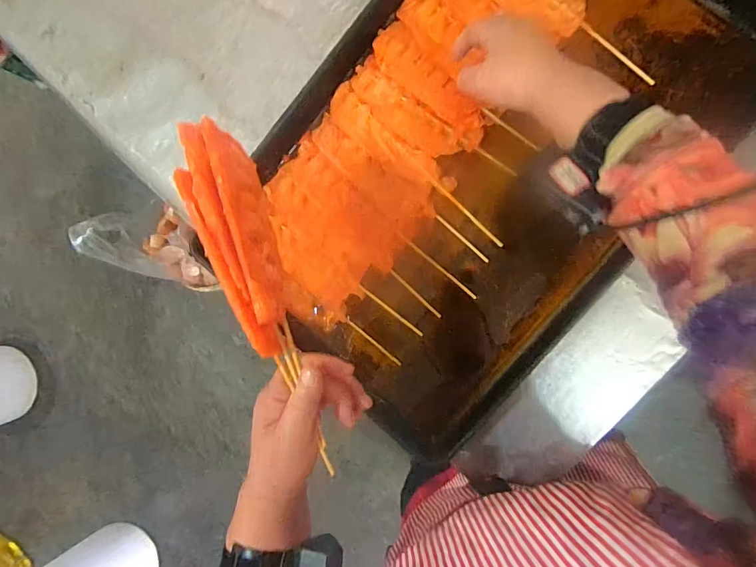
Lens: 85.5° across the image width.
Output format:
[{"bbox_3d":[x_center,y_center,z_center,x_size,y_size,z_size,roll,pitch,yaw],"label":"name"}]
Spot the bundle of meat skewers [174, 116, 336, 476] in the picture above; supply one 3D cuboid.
[{"bbox_3d":[-0.094,0.010,0.325,0.033,0.074,0.270,-19,87,9],"label":"bundle of meat skewers"}]

